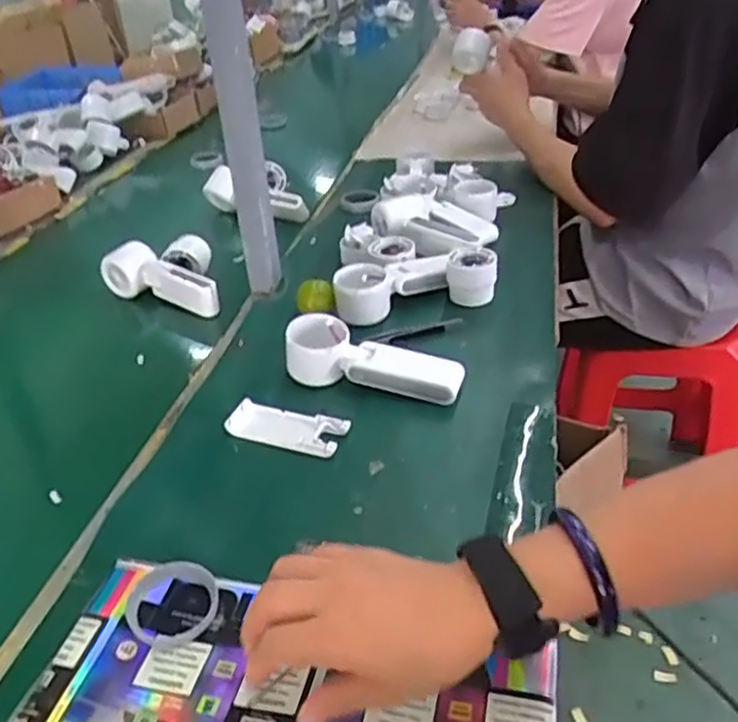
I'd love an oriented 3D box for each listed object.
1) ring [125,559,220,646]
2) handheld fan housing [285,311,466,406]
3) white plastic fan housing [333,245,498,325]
[{"bbox_3d":[-0.132,0.161,0.473,0.057,0.014,0.057,-3,34,2],"label":"ring"},{"bbox_3d":[0.005,-0.004,0.655,0.164,0.055,0.048,8,36,18],"label":"handheld fan housing"},{"bbox_3d":[0.049,-0.088,0.779,0.176,0.048,0.070,-9,34,-6],"label":"white plastic fan housing"}]

